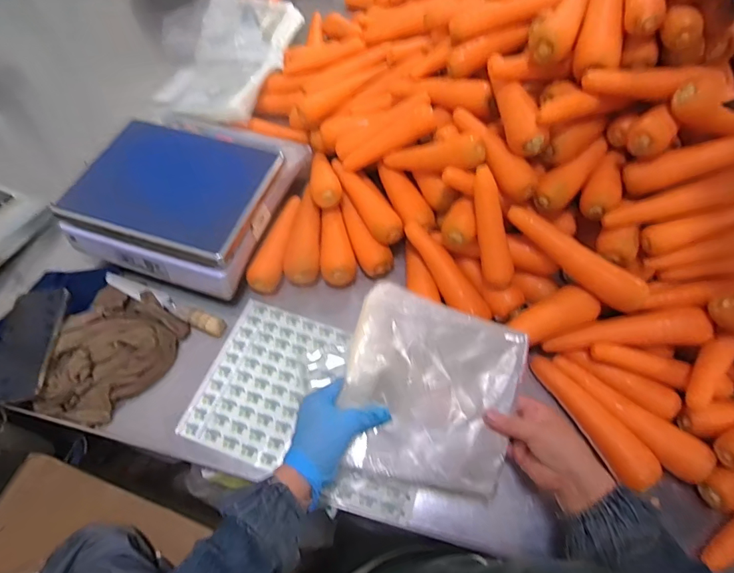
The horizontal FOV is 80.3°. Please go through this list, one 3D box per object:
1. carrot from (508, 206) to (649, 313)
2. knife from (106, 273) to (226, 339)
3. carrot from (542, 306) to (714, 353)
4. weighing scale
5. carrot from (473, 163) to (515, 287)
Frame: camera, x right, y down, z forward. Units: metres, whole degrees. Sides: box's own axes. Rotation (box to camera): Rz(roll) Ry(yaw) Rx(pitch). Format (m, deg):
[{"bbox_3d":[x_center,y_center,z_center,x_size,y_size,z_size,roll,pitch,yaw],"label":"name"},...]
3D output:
[{"bbox_3d":[0.278,-0.040,0.582,0.205,0.035,0.034,38,66,5],"label":"carrot"},{"bbox_3d":[-0.302,0.024,0.647,0.207,0.021,0.029,22,62,13],"label":"knife"},{"bbox_3d":[0.351,0.062,0.595,0.202,0.042,0.043,-10,57,22],"label":"carrot"},{"bbox_3d":[-0.273,-0.161,0.698,0.273,0.094,0.314,19,61,11],"label":"weighing scale"},{"bbox_3d":[0.171,-0.078,0.600,0.035,0.171,0.034,-17,16,-9],"label":"carrot"}]

